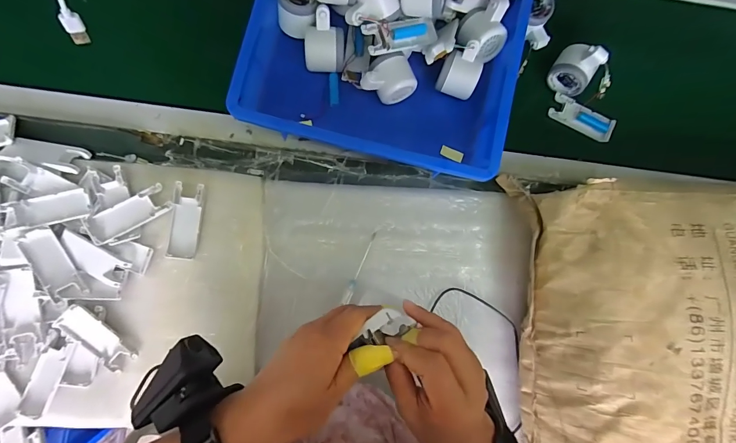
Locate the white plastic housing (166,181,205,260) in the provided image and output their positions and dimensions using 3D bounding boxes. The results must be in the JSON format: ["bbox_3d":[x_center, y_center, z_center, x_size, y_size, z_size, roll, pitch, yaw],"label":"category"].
[{"bbox_3d":[-0.253,0.000,0.496,0.037,0.012,0.102,6,83,-5],"label":"white plastic housing"}]

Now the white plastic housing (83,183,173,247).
[{"bbox_3d":[-0.321,-0.010,0.482,0.102,0.021,0.040,-30,87,-8],"label":"white plastic housing"}]

